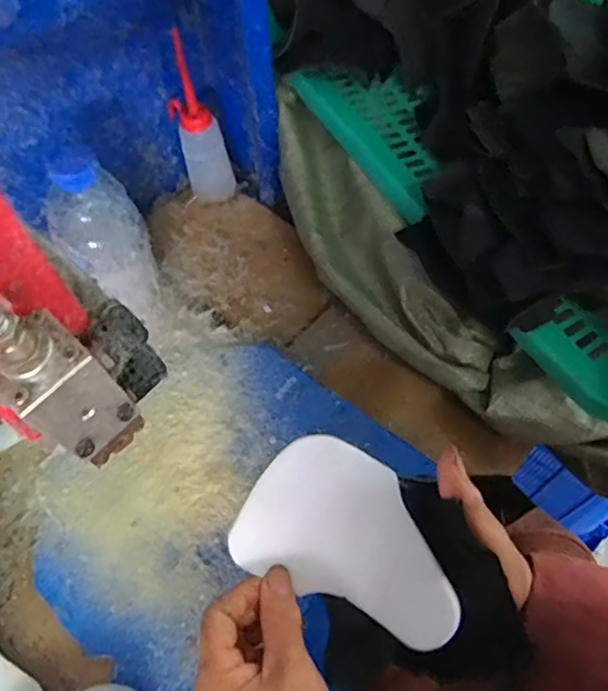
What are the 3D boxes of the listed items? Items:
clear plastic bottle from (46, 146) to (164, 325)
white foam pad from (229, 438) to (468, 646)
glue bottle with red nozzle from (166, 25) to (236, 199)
[{"bbox_3d":[-0.191,-0.101,0.546,0.073,0.172,0.078,-5,61,-2],"label":"clear plastic bottle"},{"bbox_3d":[0.031,0.117,0.341,0.133,0.019,0.092,30,94,5],"label":"white foam pad"},{"bbox_3d":[-0.110,-0.232,0.613,0.055,0.172,0.044,-14,62,-7],"label":"glue bottle with red nozzle"}]

